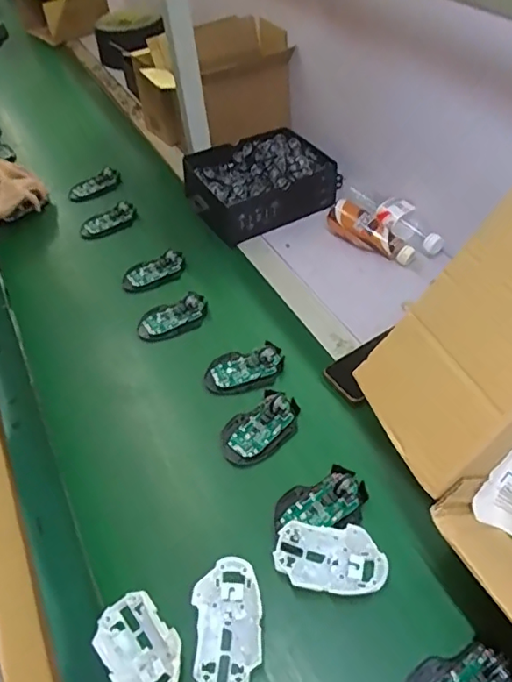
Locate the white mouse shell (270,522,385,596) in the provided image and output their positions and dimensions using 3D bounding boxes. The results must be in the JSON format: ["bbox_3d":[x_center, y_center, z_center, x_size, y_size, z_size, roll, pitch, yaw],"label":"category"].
[{"bbox_3d":[0.078,0.230,0.577,0.112,0.026,0.065,2,47,6],"label":"white mouse shell"}]

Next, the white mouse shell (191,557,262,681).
[{"bbox_3d":[-0.028,0.278,0.541,0.065,0.032,0.110,-5,46,-2],"label":"white mouse shell"}]

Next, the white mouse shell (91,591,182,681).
[{"bbox_3d":[-0.114,0.298,0.532,0.067,0.027,0.109,-35,54,-26],"label":"white mouse shell"}]

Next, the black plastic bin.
[{"bbox_3d":[0.009,-0.297,1.055,0.267,0.107,0.196,-22,49,-17],"label":"black plastic bin"}]

